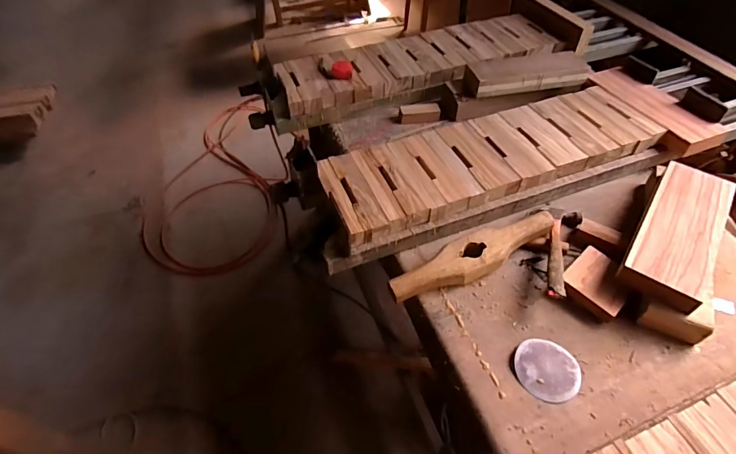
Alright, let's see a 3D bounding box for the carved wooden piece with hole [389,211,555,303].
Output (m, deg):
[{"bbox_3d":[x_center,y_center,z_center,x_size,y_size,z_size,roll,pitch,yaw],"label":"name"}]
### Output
[{"bbox_3d":[0.228,0.059,0.893,0.391,0.071,0.090,-21,51,-17],"label":"carved wooden piece with hole"}]

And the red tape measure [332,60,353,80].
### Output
[{"bbox_3d":[-0.080,-0.483,1.270,0.063,0.035,0.065,-2,48,-1],"label":"red tape measure"}]

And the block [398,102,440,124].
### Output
[{"bbox_3d":[0.159,-0.351,1.262,0.128,0.042,0.053,-8,49,-6],"label":"block"}]

